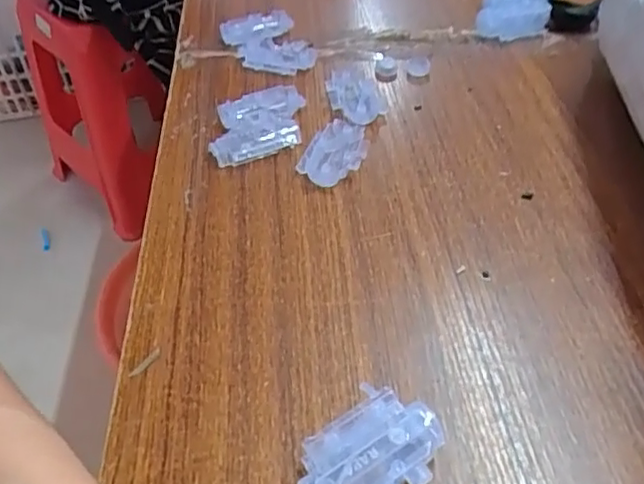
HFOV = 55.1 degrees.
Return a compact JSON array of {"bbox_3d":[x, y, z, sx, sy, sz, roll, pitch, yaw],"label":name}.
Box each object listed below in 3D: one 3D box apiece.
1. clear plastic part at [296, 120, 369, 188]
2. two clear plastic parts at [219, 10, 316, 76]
[{"bbox_3d":[0.012,-0.069,0.470,0.042,0.014,0.066,17,48,18],"label":"clear plastic part"},{"bbox_3d":[-0.052,-0.194,0.596,0.071,0.026,0.090,-17,47,-14],"label":"two clear plastic parts"}]

